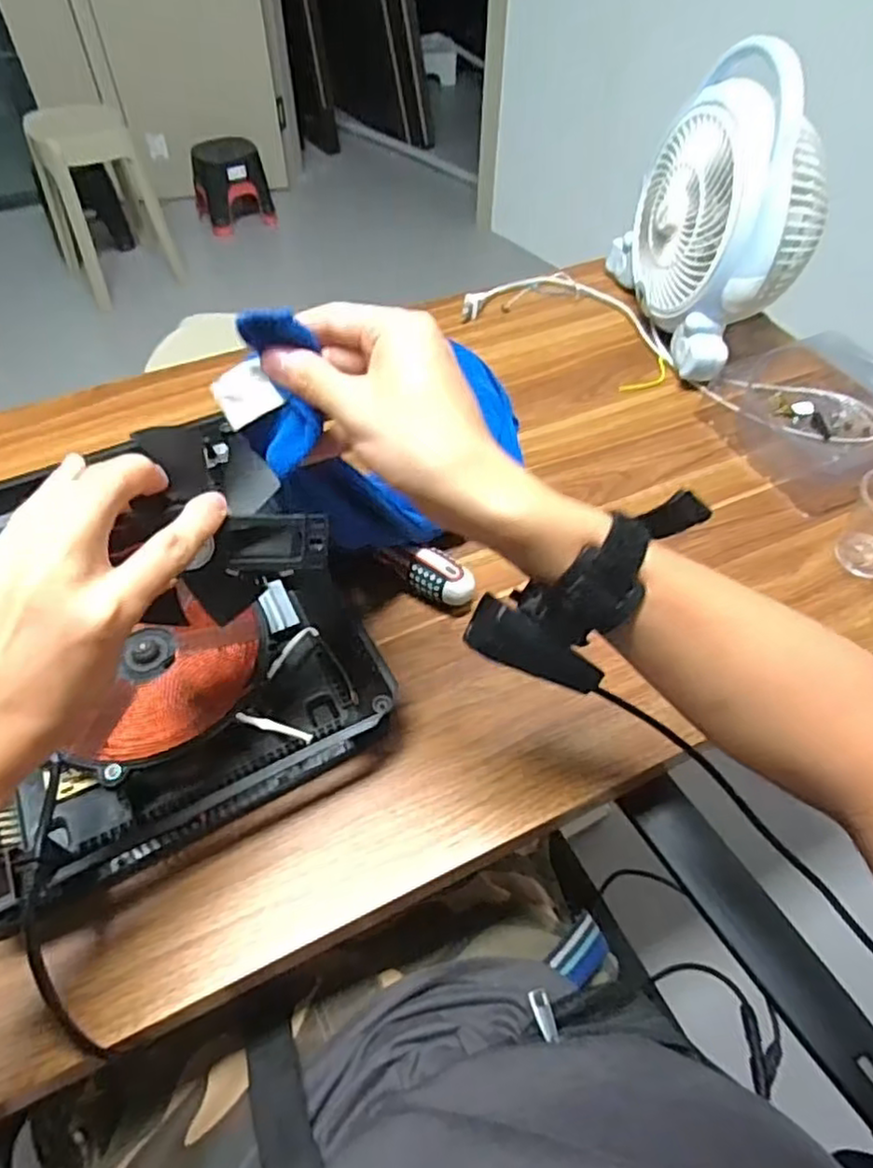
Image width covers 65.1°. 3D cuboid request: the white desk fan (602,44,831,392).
[{"bbox_3d":[0.298,-0.383,0.712,0.119,0.242,0.250,-9,53,-7],"label":"white desk fan"}]

